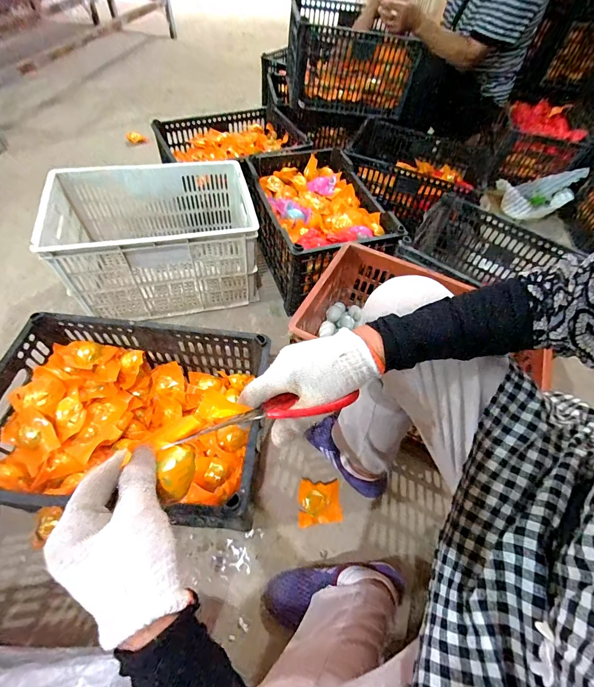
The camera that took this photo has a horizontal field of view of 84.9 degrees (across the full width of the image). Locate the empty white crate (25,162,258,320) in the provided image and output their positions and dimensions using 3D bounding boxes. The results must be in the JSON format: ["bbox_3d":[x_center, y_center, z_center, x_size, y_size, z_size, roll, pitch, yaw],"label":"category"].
[{"bbox_3d":[-0.366,-0.275,0.898,0.465,0.275,0.315,-10,58,-11],"label":"empty white crate"}]

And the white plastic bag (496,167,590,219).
[{"bbox_3d":[0.941,-0.609,1.293,0.262,0.160,0.180,29,59,14],"label":"white plastic bag"}]

